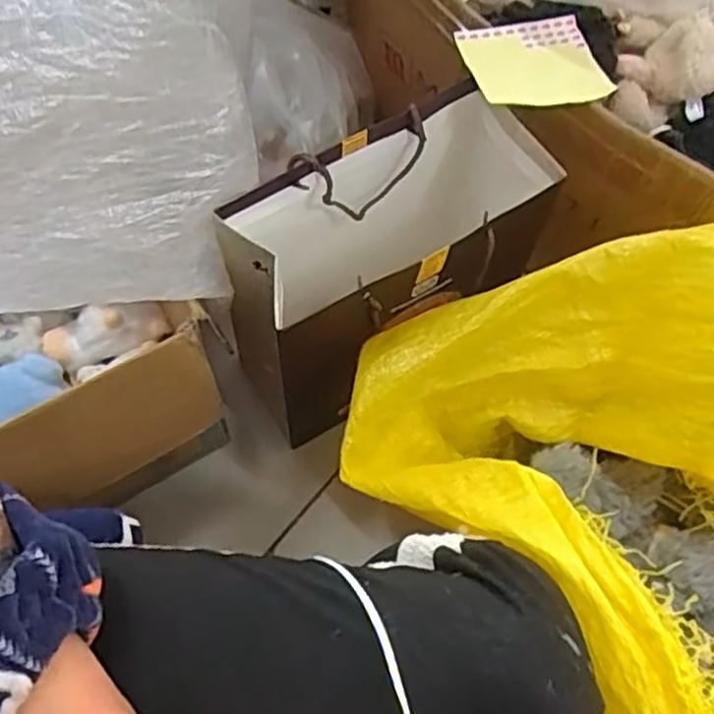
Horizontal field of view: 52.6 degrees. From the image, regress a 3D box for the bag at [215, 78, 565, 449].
[{"bbox_3d":[0.027,-0.081,0.697,0.289,0.245,0.145,-34,72,-16],"label":"bag"}]

